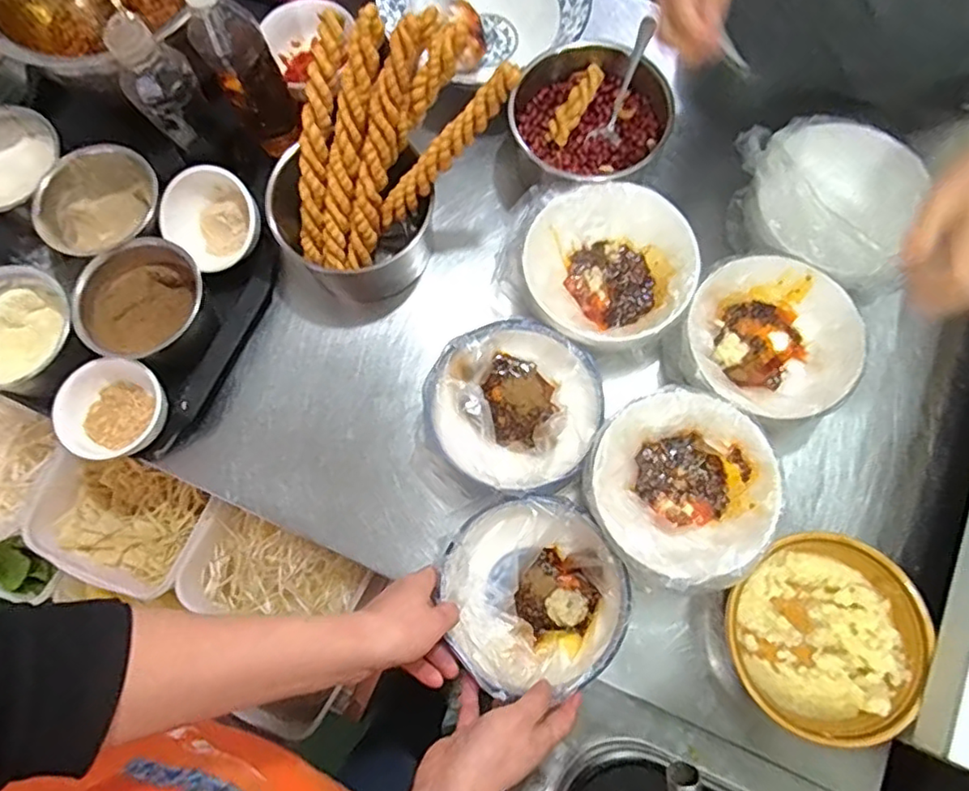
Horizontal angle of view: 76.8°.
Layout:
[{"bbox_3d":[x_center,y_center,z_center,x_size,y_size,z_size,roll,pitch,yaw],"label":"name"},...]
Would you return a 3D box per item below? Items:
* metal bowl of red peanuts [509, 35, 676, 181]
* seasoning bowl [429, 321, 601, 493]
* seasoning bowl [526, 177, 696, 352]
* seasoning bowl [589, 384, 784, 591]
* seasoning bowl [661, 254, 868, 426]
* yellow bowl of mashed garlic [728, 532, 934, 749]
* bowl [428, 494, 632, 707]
[{"bbox_3d":[0.118,-0.312,0.693,0.172,0.071,0.169,6,76,3],"label":"metal bowl of red peanuts"},{"bbox_3d":[0.033,0.012,0.631,0.167,0.072,0.169,0,75,2],"label":"seasoning bowl"},{"bbox_3d":[0.129,-0.132,0.652,0.166,0.066,0.172,0,75,2],"label":"seasoning bowl"},{"bbox_3d":[0.189,0.093,0.596,0.165,0.096,0.162,0,75,2],"label":"seasoning bowl"},{"bbox_3d":[0.284,-0.051,0.634,0.171,0.084,0.161,0,75,2],"label":"seasoning bowl"},{"bbox_3d":[0.309,0.220,0.574,0.159,0.071,0.174,0,75,2],"label":"yellow bowl of mashed garlic"},{"bbox_3d":[0.045,0.186,0.575,0.165,0.077,0.170,0,75,2],"label":"bowl"}]

